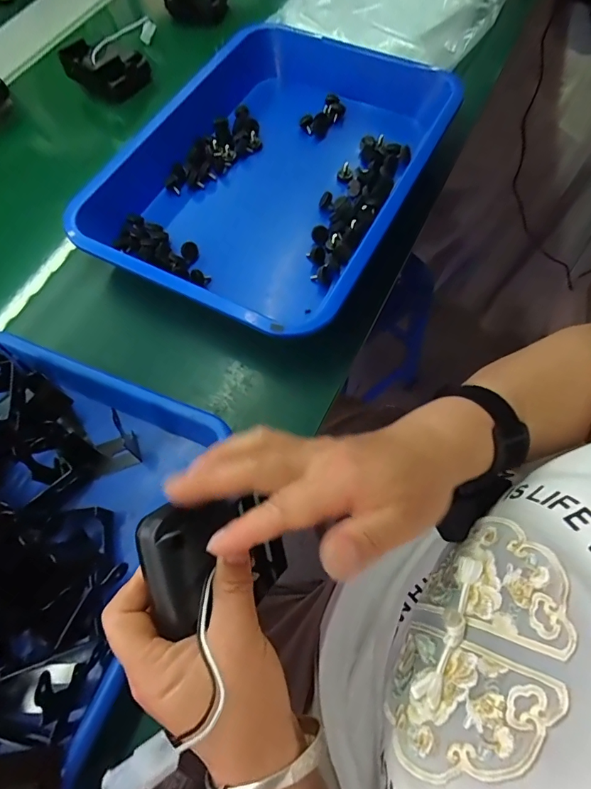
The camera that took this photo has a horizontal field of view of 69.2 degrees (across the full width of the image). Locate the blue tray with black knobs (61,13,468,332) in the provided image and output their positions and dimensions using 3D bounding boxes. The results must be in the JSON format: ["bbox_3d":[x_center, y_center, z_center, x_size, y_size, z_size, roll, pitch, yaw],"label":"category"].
[{"bbox_3d":[-0.021,-0.225,0.434,0.273,0.064,0.364,25,69,12],"label":"blue tray with black knobs"}]

